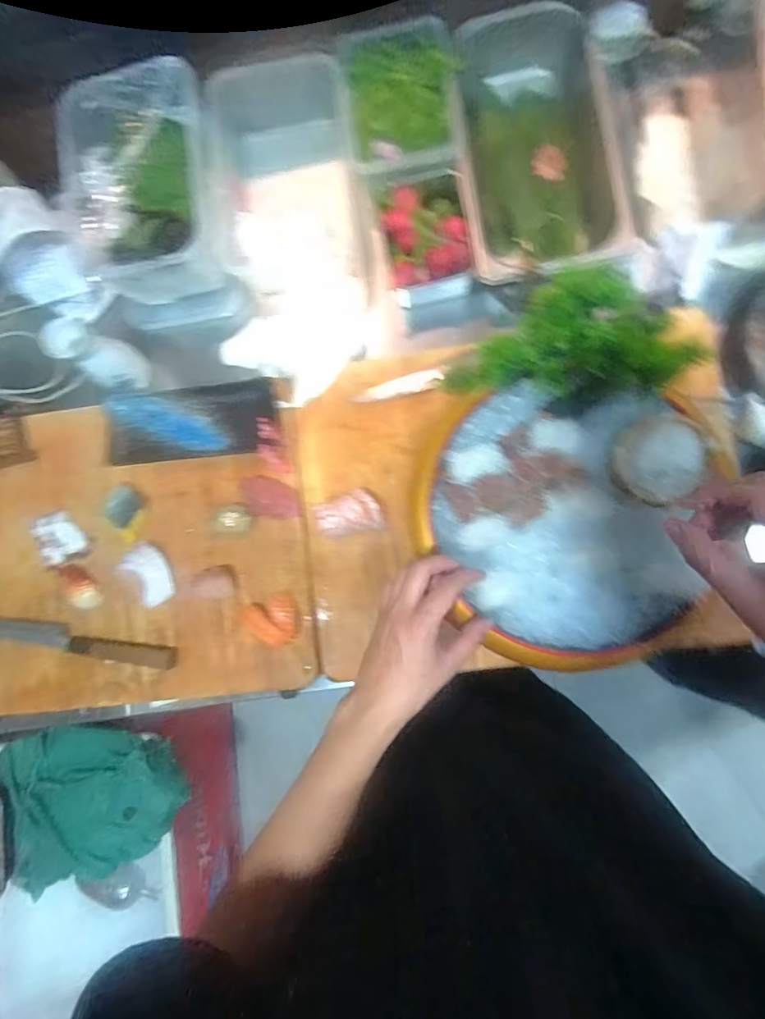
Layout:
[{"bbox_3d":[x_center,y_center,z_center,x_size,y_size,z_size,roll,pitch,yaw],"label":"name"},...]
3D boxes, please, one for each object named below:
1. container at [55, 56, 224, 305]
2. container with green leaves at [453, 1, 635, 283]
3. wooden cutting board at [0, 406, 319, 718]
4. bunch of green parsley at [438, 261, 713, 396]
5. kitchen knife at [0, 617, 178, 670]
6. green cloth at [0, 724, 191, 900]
[{"bbox_3d":[-0.293,-0.397,0.580,0.175,0.099,0.235,-6,86,7],"label":"container"},{"bbox_3d":[0.178,-0.434,0.559,0.171,0.072,0.345,-8,85,6],"label":"container with green leaves"},{"bbox_3d":[-0.336,0.057,0.594,0.498,0.041,0.372,-7,85,6],"label":"wooden cutting board"},{"bbox_3d":[0.179,-0.152,0.429,0.224,0.096,0.077,5,87,7],"label":"bunch of green parsley"},{"bbox_3d":[-0.398,0.154,0.565,0.304,0.017,0.032,10,88,8],"label":"kitchen knife"},{"bbox_3d":[-0.667,0.632,1.026,0.401,0.114,0.343,-33,83,4],"label":"green cloth"}]

